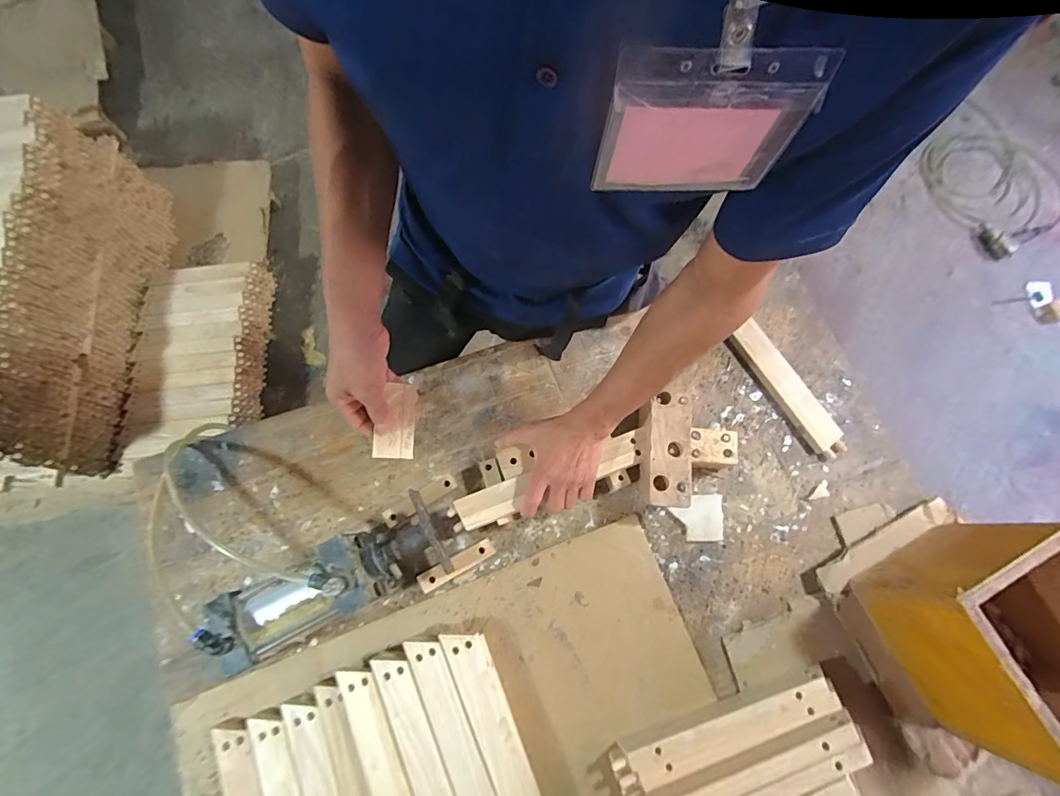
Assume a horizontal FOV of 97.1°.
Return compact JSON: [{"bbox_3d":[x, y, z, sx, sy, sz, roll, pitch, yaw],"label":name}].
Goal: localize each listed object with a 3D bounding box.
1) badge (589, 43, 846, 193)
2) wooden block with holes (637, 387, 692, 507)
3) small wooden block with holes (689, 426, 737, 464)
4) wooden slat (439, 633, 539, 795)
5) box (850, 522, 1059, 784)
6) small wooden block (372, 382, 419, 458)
[{"bbox_3d":[0.086,-0.138,0.243,0.096,0.085,0.007,1,75,0],"label":"badge"},{"bbox_3d":[0.188,0.070,0.657,0.067,0.034,0.156,3,75,0],"label":"wooden block with holes"},{"bbox_3d":[0.263,0.068,0.672,0.071,0.019,0.052,3,75,0],"label":"small wooden block with holes"},{"bbox_3d":[-0.036,0.439,0.593,0.048,0.013,0.285,-24,77,-7],"label":"wooden slat"},{"bbox_3d":[0.572,0.293,0.578,0.192,0.183,0.210,-27,77,-7],"label":"box"},{"bbox_3d":[-0.155,0.026,0.546,0.046,0.010,0.087,11,80,-30],"label":"small wooden block"}]

